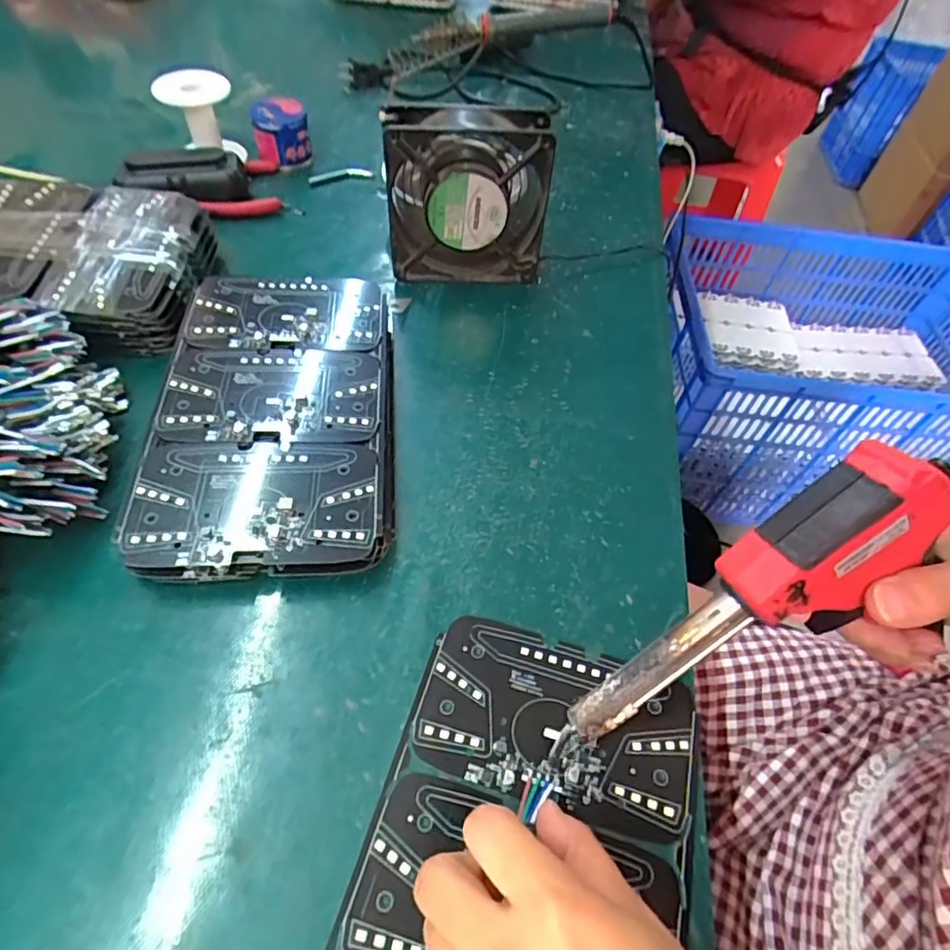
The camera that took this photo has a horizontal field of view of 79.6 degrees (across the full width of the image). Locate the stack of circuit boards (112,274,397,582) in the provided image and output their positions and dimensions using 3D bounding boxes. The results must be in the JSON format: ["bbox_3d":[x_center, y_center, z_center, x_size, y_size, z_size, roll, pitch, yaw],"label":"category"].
[{"bbox_3d":[-0.123,-0.041,0.368,0.138,0.035,0.232,-2,54,-5],"label":"stack of circuit boards"}]

